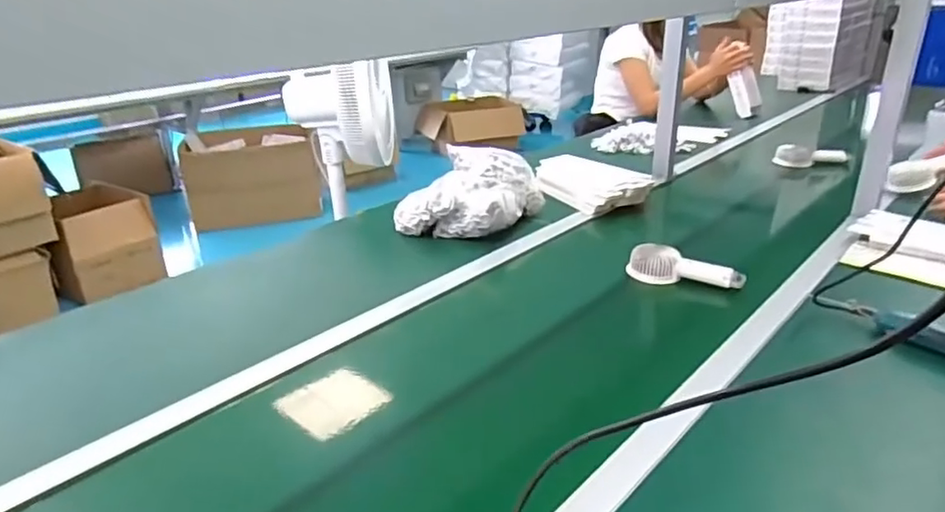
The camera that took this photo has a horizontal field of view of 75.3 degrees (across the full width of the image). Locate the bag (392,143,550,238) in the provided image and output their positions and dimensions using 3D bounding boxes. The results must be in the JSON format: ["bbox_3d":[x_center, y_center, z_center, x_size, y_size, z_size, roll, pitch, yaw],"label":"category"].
[{"bbox_3d":[-0.002,-0.129,1.226,0.211,0.127,0.239,15,29,31],"label":"bag"}]

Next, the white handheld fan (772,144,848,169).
[{"bbox_3d":[0.837,-0.247,1.527,0.157,0.045,0.090,2,24,7],"label":"white handheld fan"}]

